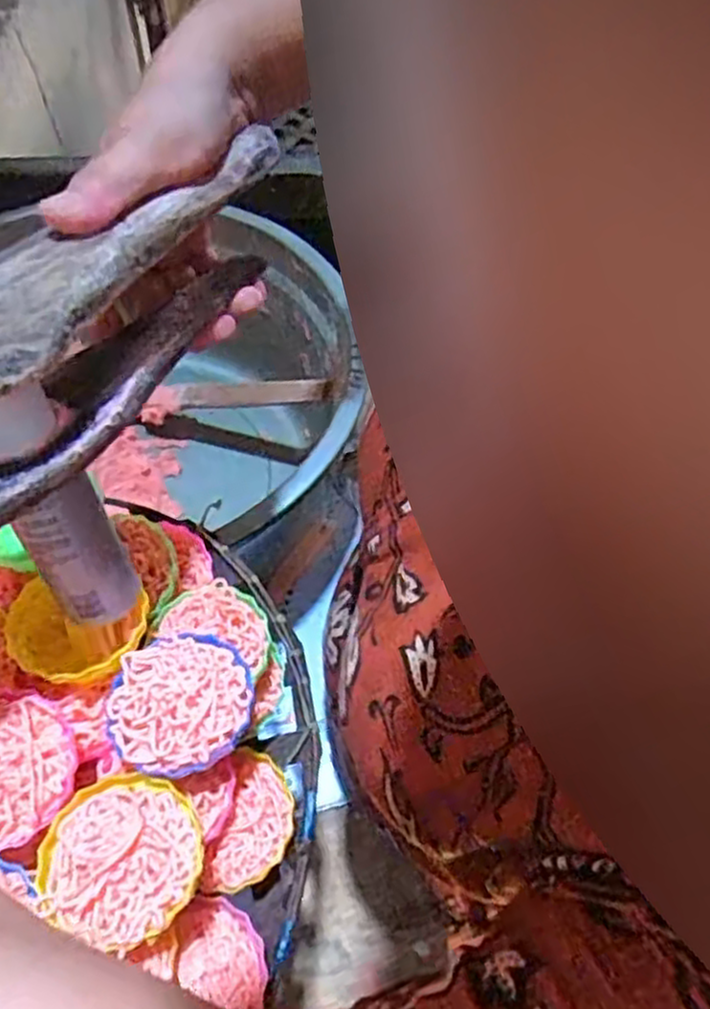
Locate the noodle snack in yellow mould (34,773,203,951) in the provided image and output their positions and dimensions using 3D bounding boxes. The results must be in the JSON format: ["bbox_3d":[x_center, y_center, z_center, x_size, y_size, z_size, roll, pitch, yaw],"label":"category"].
[{"bbox_3d":[-0.089,0.131,0.282,0.060,0.015,0.055,1,58,-2],"label":"noodle snack in yellow mould"}]

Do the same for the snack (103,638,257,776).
[{"bbox_3d":[-0.074,0.082,0.310,0.059,0.011,0.060,-22,62,-15],"label":"snack"}]

